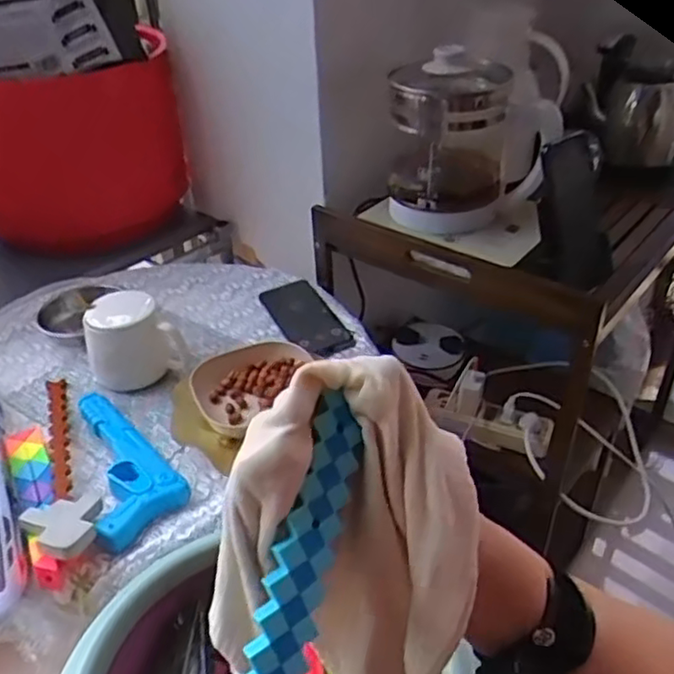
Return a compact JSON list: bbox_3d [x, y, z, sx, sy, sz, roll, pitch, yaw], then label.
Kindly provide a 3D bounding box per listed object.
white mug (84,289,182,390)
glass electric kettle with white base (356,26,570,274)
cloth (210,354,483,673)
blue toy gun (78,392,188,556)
[{"bbox_3d":[-0.249,0.004,0.791,0.103,0.096,0.080,-16,38,-17],"label":"white mug"},{"bbox_3d":[0.177,-0.249,0.834,0.189,0.210,0.211,16,40,24],"label":"glass electric kettle with white base"},{"bbox_3d":[0.006,0.119,0.354,0.129,0.211,0.083,3,37,9],"label":"cloth"},{"bbox_3d":[-0.215,0.121,0.681,0.082,0.035,0.218,-16,38,-17],"label":"blue toy gun"}]

